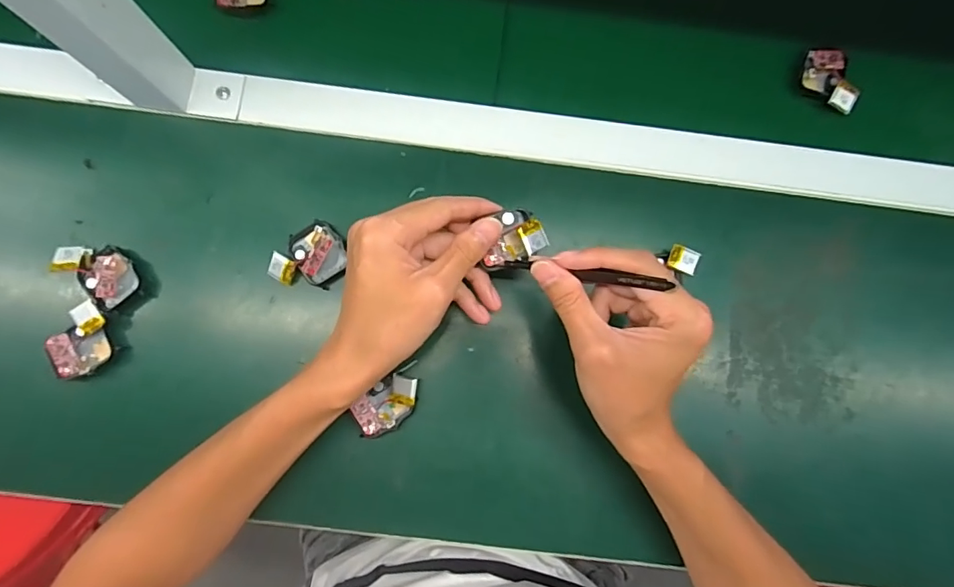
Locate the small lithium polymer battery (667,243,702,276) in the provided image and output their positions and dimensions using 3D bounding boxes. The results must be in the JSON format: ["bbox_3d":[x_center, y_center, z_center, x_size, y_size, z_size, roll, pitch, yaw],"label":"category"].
[{"bbox_3d":[0.159,-0.026,0.385,0.022,0.004,0.019,23,82,11],"label":"small lithium polymer battery"}]

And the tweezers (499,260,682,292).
[{"bbox_3d":[0.062,-0.012,0.307,0.104,0.008,0.007,10,82,30],"label":"tweezers"}]

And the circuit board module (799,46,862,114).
[{"bbox_3d":[0.294,-0.176,0.420,0.035,0.015,0.057,-11,84,-4],"label":"circuit board module"}]

